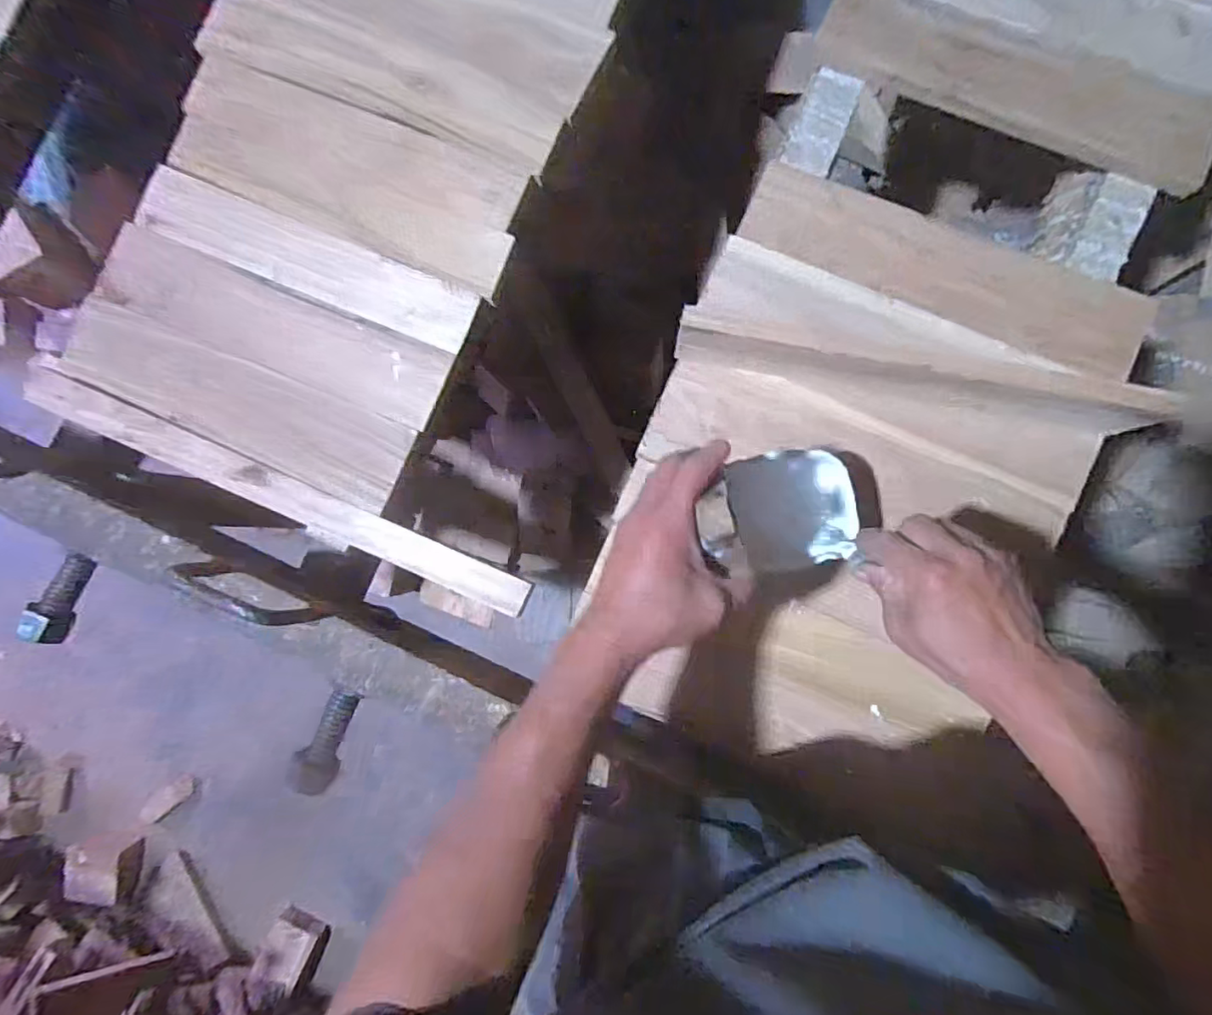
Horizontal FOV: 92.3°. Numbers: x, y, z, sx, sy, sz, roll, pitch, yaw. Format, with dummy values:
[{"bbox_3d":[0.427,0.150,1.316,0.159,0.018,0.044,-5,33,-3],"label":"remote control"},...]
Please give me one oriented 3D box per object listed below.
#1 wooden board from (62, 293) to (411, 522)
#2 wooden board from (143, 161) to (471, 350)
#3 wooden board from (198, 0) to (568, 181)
[{"bbox_3d":[-0.397,-0.115,0.621,0.398,0.015,0.092,24,89,7],"label":"wooden board"},{"bbox_3d":[-0.332,-0.271,0.632,0.402,0.015,0.072,24,89,7],"label":"wooden board"},{"bbox_3d":[-0.248,-0.464,0.631,0.417,0.012,0.092,27,89,7],"label":"wooden board"}]

